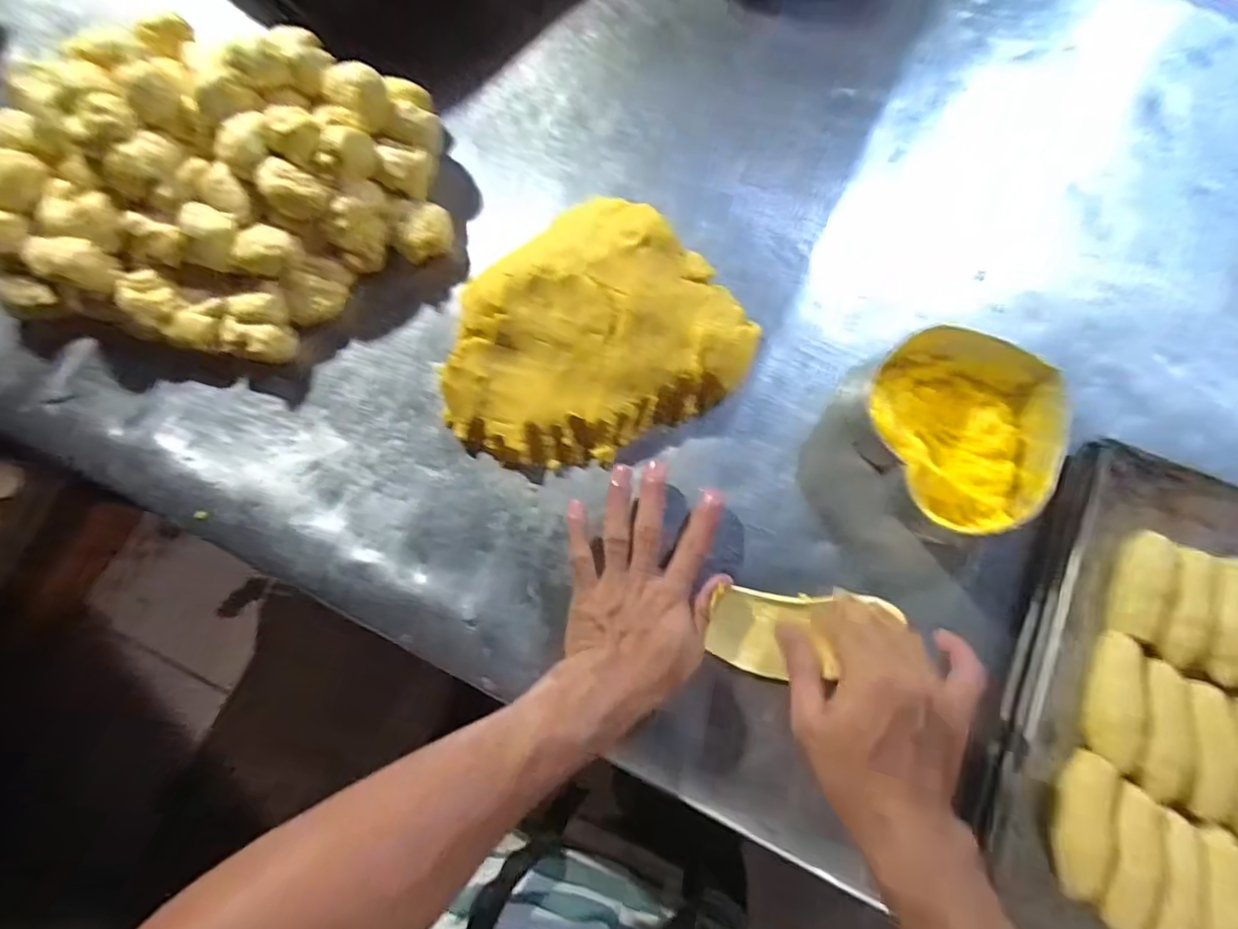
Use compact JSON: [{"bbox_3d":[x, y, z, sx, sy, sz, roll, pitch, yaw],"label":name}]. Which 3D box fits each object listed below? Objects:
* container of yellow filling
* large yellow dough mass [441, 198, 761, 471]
[{"bbox_3d":[0.270,-0.028,0.455,0.148,0.048,0.160,12,78,3],"label":"container of yellow filling"},{"bbox_3d":[-0.033,-0.106,0.475,0.256,0.059,0.202,-30,79,-6],"label":"large yellow dough mass"}]

